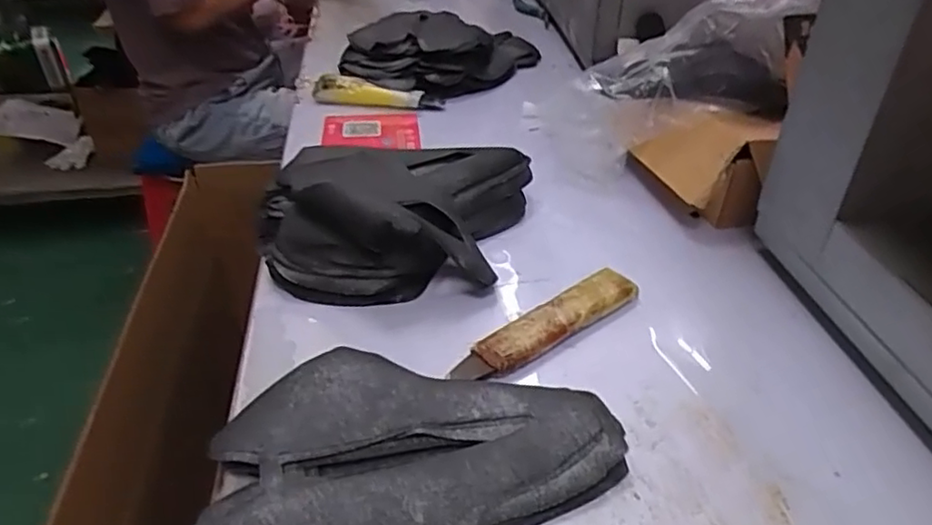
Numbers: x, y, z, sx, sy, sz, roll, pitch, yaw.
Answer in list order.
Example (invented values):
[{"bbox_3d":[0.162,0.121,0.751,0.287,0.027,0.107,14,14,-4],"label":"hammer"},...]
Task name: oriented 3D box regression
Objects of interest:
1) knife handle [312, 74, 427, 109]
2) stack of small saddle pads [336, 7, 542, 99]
[{"bbox_3d":[-0.133,-0.231,0.870,0.146,0.035,0.022,3,37,4],"label":"knife handle"},{"bbox_3d":[-0.040,-0.323,0.974,0.268,0.057,0.273,11,38,13],"label":"stack of small saddle pads"}]

